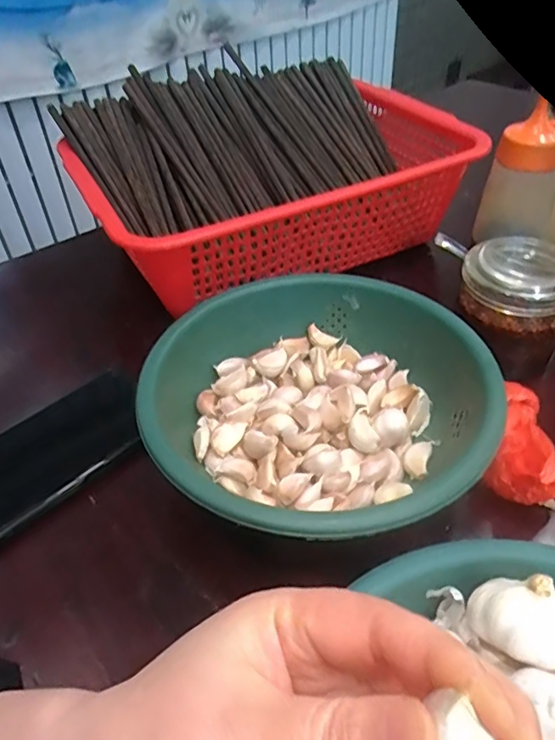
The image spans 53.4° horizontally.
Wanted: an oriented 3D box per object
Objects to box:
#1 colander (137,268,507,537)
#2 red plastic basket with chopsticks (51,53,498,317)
[{"bbox_3d":[0.022,0.028,0.374,0.204,0.061,0.219,-2,43,2],"label":"colander"},{"bbox_3d":[-0.012,-0.207,0.579,0.353,0.127,0.279,-20,46,-17],"label":"red plastic basket with chopsticks"}]

